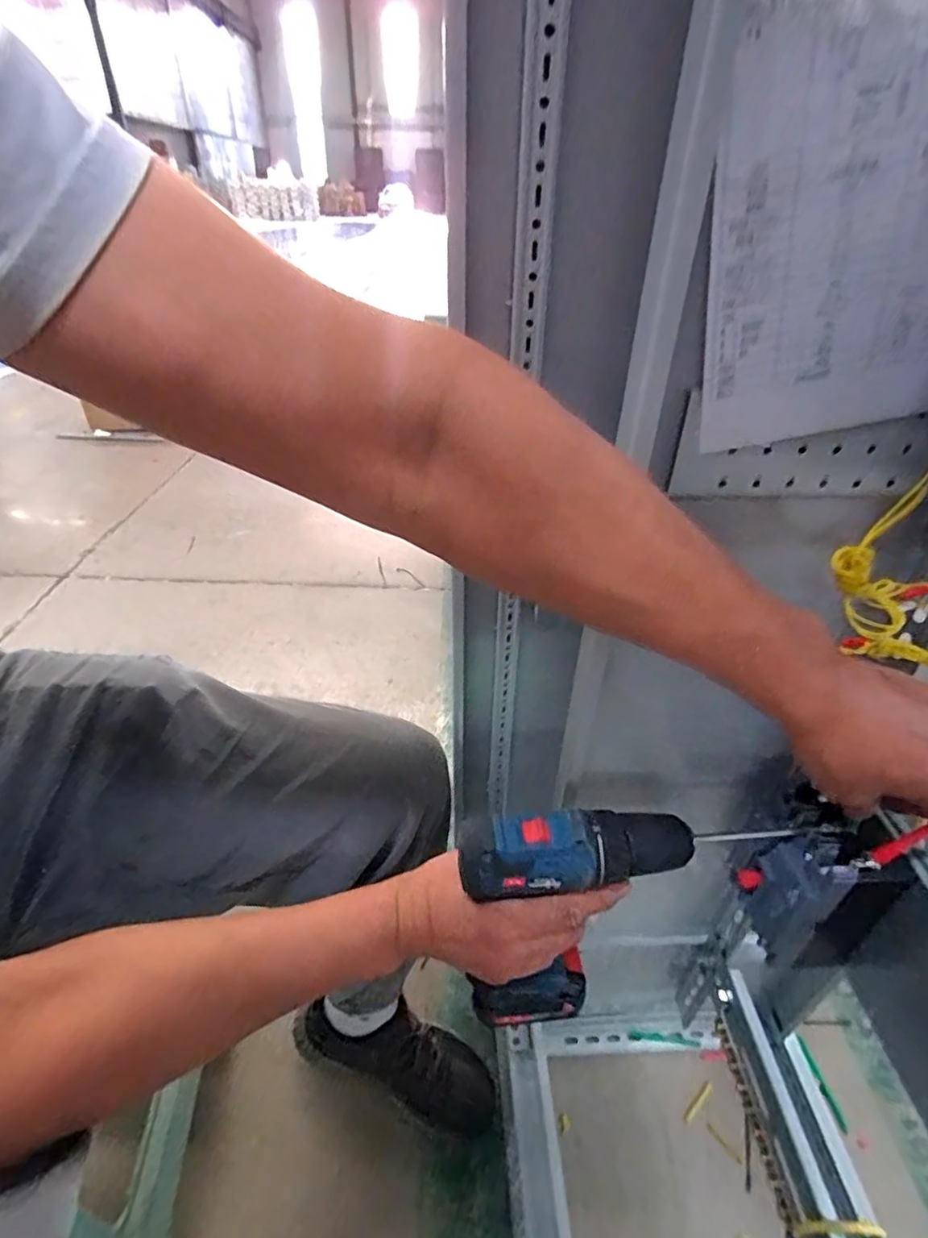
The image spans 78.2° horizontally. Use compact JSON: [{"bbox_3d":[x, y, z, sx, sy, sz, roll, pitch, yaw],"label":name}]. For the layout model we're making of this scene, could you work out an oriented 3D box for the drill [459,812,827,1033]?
[{"bbox_3d":[0.112,0.220,0.427,0.229,0.197,0.054,-4,37,-8],"label":"drill"}]

